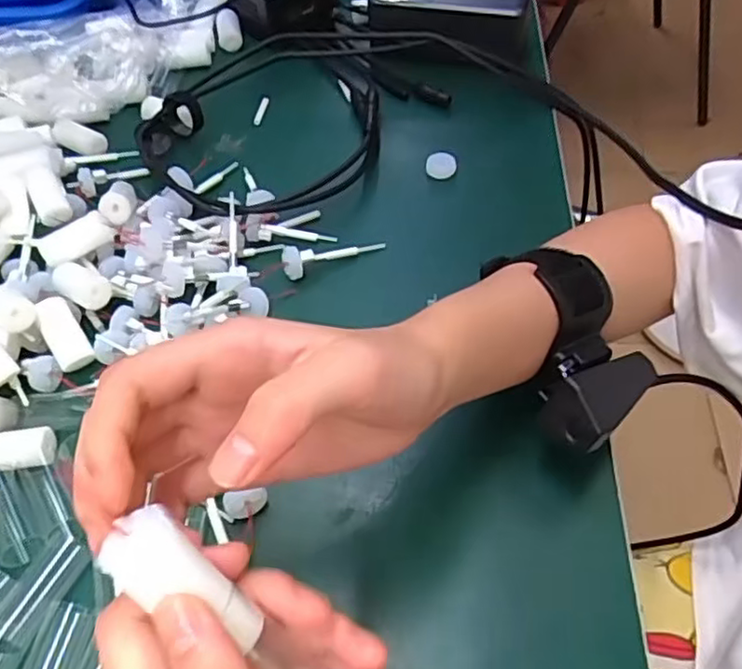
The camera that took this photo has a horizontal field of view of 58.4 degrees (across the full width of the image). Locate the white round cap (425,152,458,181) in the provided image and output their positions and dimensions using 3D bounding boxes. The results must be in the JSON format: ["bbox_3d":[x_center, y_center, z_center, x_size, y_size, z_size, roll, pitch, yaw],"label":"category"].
[{"bbox_3d":[0.051,-0.122,0.482,0.021,0.013,0.021,-1,53,2],"label":"white round cap"}]

